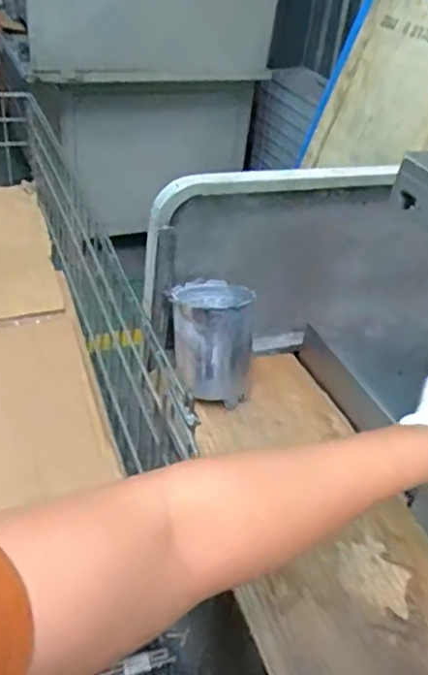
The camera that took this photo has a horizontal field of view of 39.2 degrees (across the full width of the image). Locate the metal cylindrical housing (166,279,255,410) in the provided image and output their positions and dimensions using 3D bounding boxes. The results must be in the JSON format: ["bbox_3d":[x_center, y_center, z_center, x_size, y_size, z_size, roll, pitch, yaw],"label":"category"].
[{"bbox_3d":[-0.004,0.001,0.704,0.095,0.114,0.114,0,38,-10],"label":"metal cylindrical housing"}]

